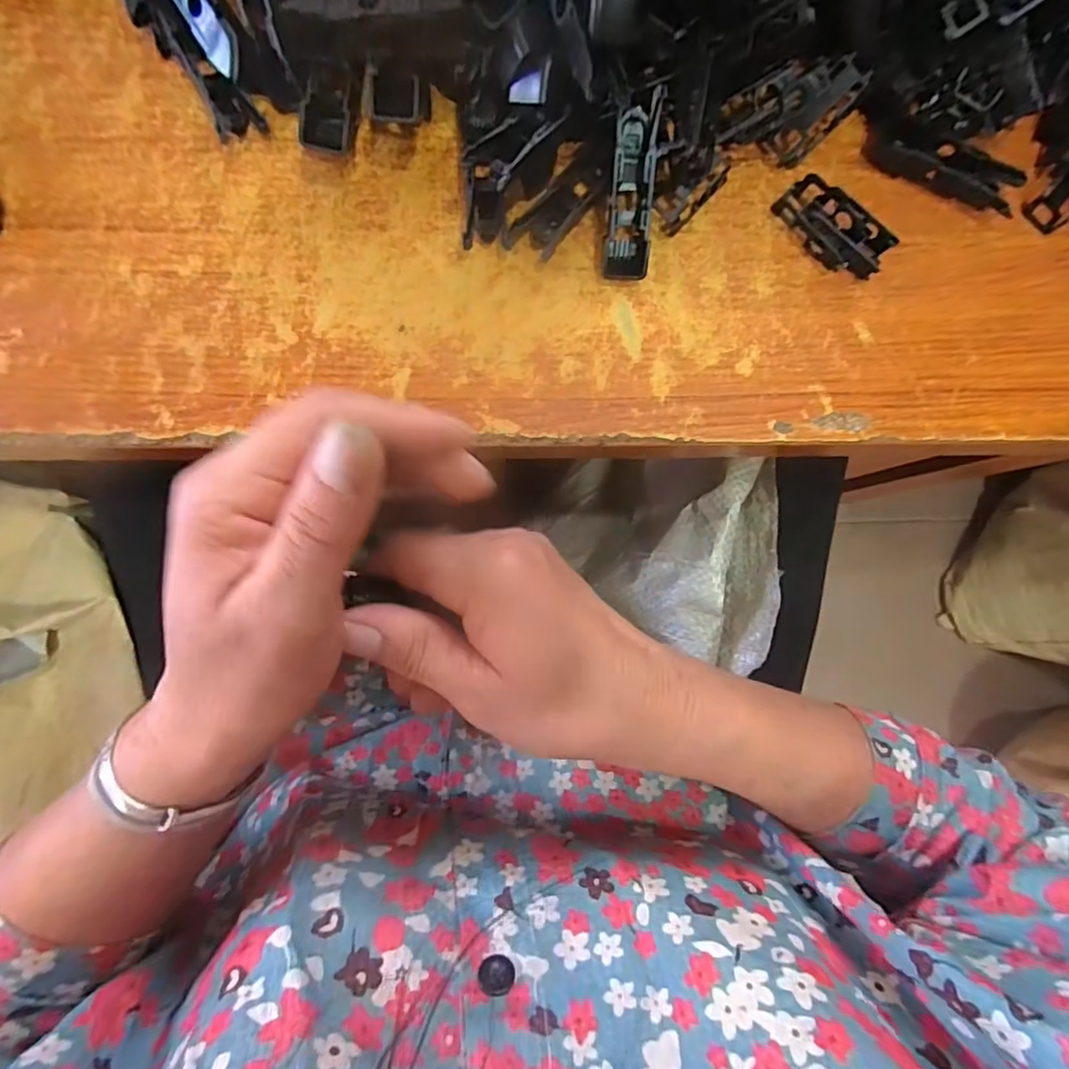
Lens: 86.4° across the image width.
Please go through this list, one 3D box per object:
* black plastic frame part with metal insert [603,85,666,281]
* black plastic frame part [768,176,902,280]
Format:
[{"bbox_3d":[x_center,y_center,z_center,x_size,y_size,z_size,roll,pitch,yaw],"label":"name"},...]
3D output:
[{"bbox_3d":[0.040,-0.141,0.233,0.019,0.013,0.066,3,105,-3],"label":"black plastic frame part with metal insert"},{"bbox_3d":[0.131,-0.134,0.250,0.051,0.013,0.022,38,84,0],"label":"black plastic frame part"}]

